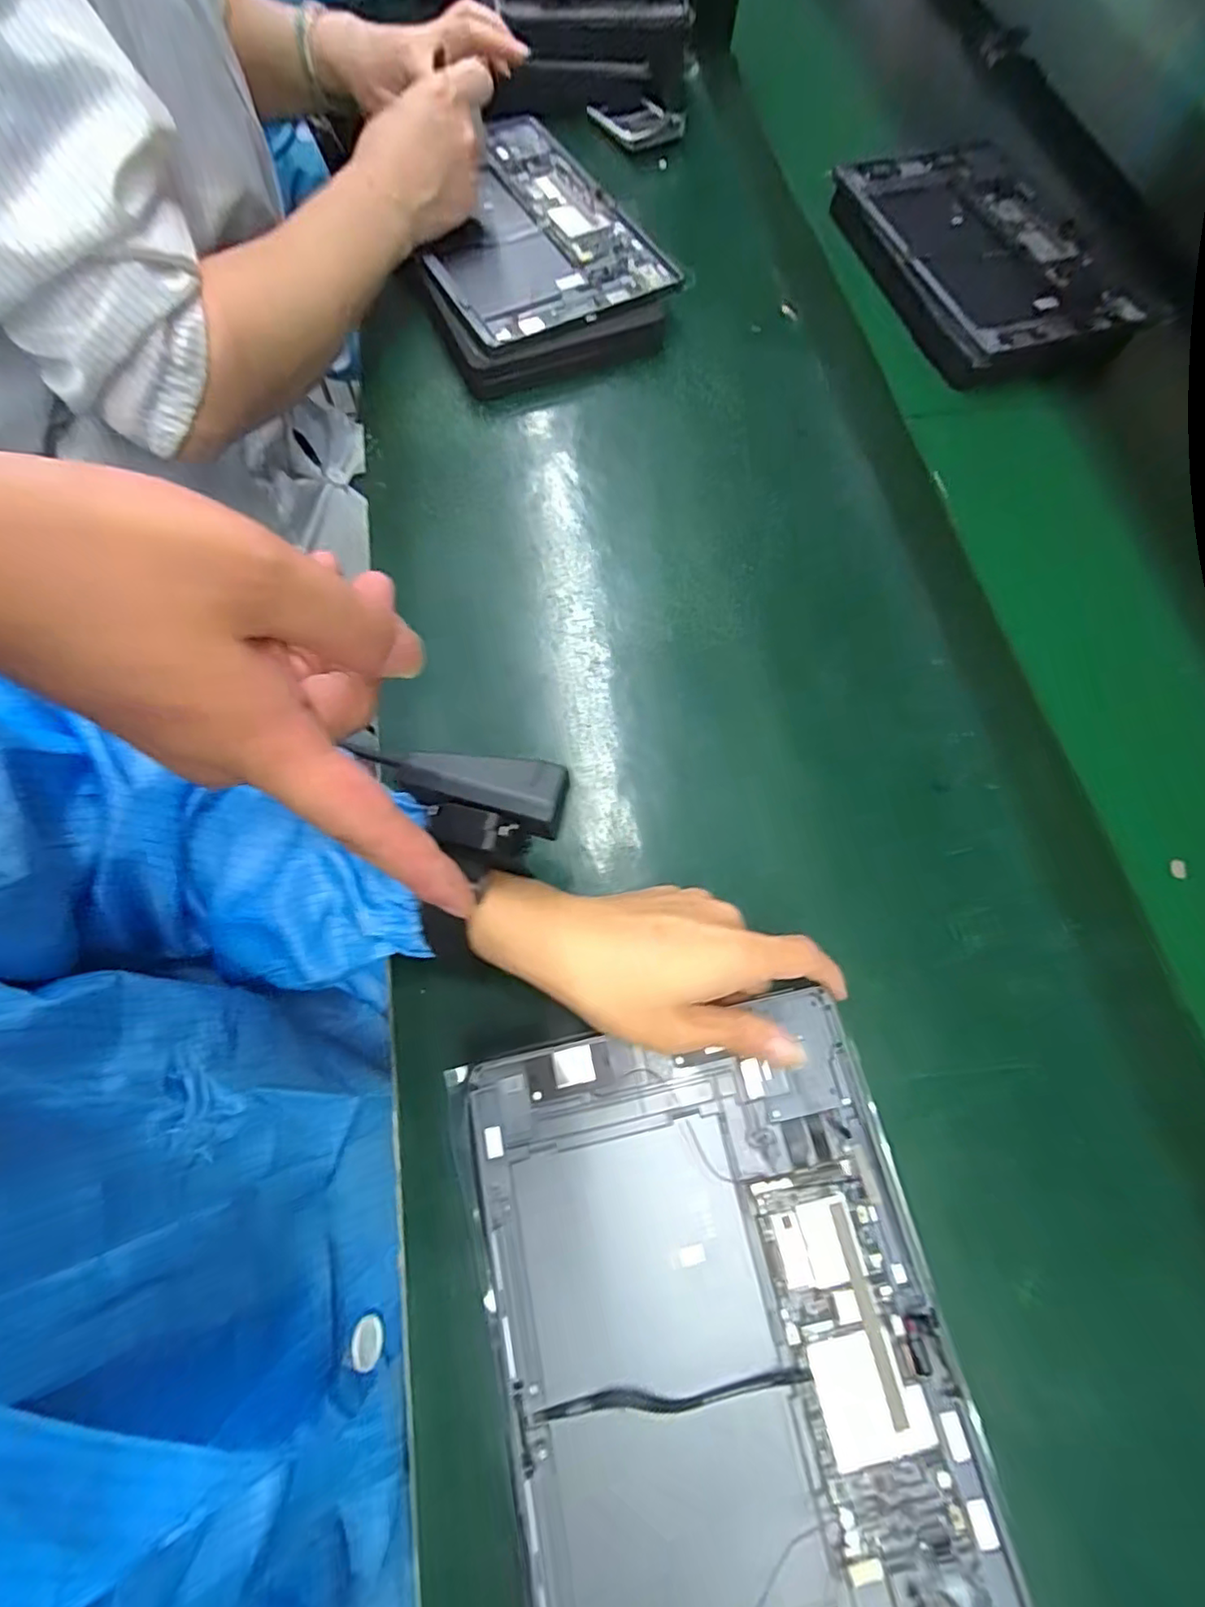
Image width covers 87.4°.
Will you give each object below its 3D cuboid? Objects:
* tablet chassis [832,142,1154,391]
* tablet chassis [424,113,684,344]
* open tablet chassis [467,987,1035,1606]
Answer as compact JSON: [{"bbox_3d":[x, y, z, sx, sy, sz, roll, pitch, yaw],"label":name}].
[{"bbox_3d":[0.304,-0.443,0.510,0.174,0.015,0.269,-17,71,-8],"label":"tablet chassis"},{"bbox_3d":[-0.064,-0.448,0.492,0.159,0.010,0.237,-27,75,-10],"label":"tablet chassis"},{"bbox_3d":[0.049,0.216,0.240,0.166,0.017,0.251,-10,68,-7],"label":"open tablet chassis"}]

